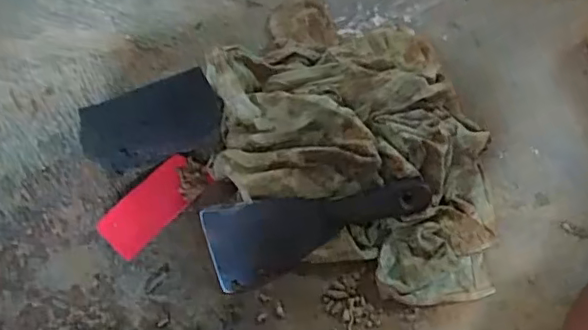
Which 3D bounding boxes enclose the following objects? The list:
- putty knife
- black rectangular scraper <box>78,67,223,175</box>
[{"bbox_3d":[0.021,0.057,0.506,0.186,0.020,0.071,-8,99,-2],"label":"putty knife"},{"bbox_3d":[-0.129,-0.038,0.541,0.125,0.023,0.069,-25,104,-23],"label":"black rectangular scraper"}]

